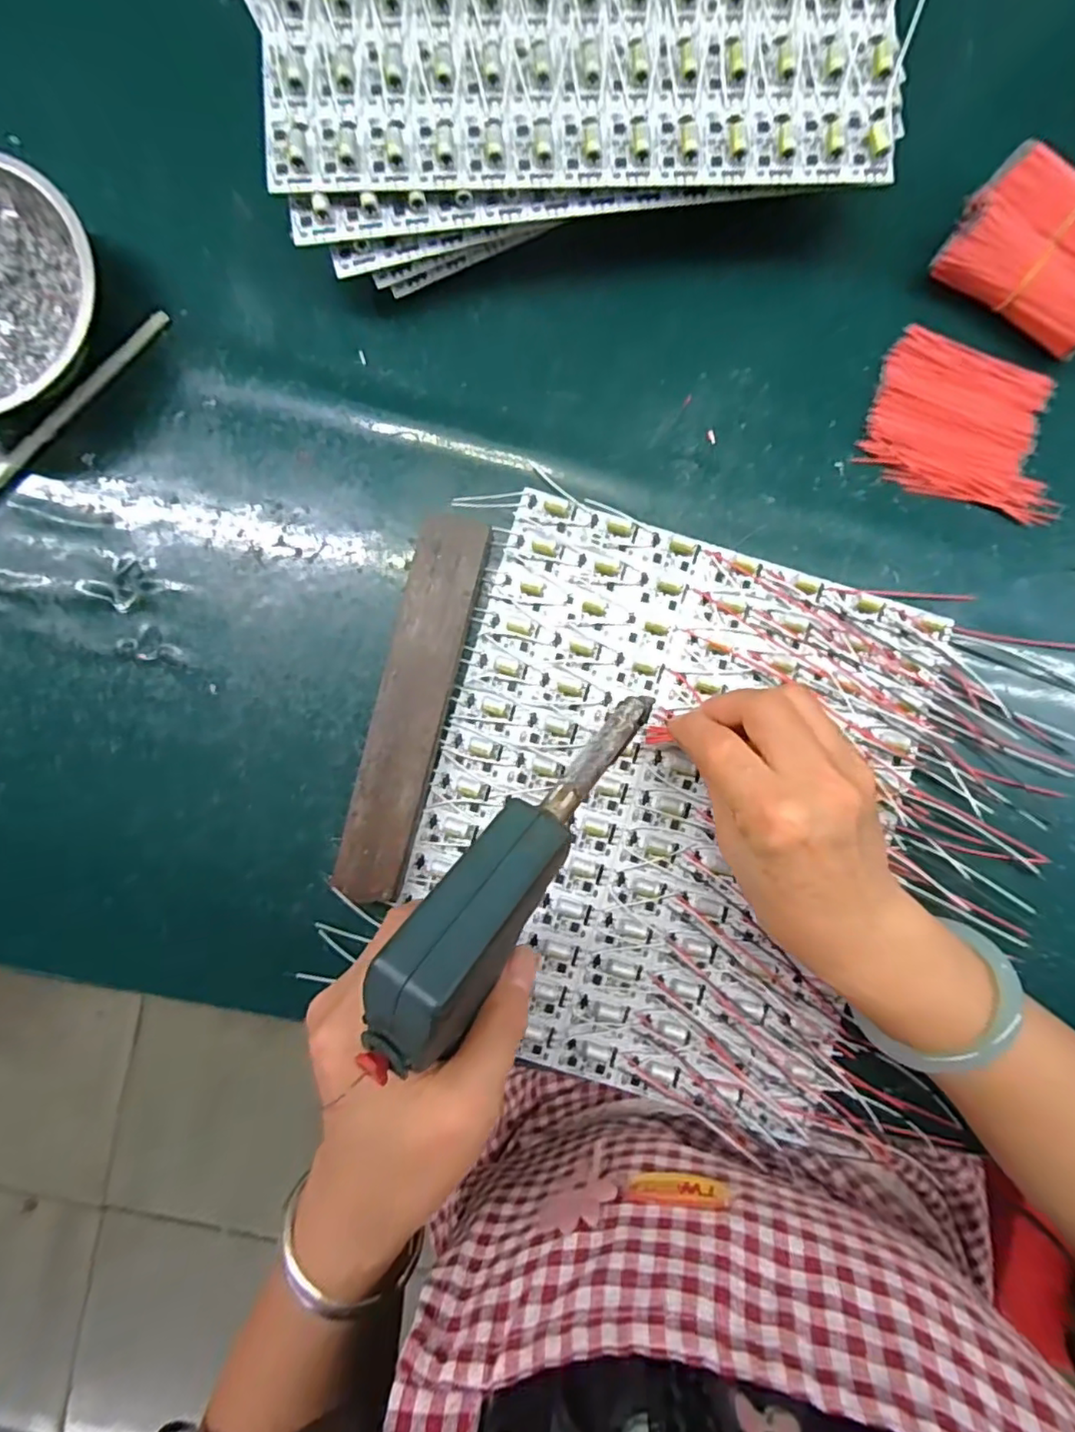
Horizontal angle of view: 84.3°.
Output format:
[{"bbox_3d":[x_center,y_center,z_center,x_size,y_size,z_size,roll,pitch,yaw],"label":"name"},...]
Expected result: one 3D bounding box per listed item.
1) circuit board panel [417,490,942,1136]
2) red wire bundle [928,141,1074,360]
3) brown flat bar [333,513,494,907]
[{"bbox_3d":[0.068,0.052,0.314,0.242,0.009,0.287,16,89,0],"label":"circuit board panel"},{"bbox_3d":[0.258,-0.233,0.303,0.090,0.032,0.062,38,89,0],"label":"red wire bundle"},{"bbox_3d":[-0.064,-0.005,0.309,0.034,0.017,0.197,14,89,0],"label":"brown flat bar"}]

